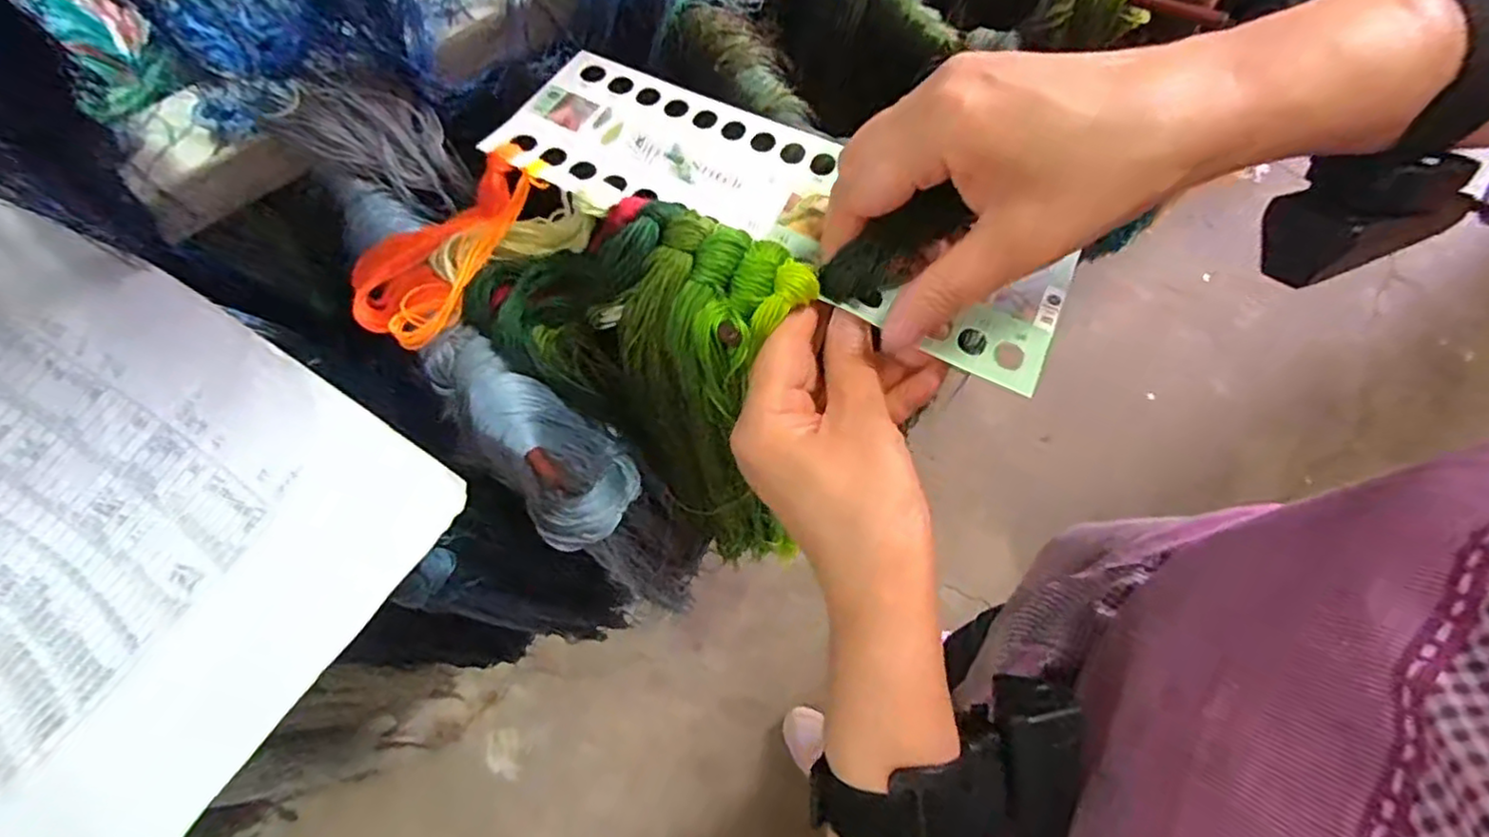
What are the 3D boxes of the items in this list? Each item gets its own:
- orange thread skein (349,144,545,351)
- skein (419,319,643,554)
[{"bbox_3d":[-0.137,-0.083,0.311,0.052,0.020,0.107,43,91,15],"label":"orange thread skein"},{"bbox_3d":[-0.112,0.014,0.336,0.097,0.110,0.063,30,75,12],"label":"skein"}]

